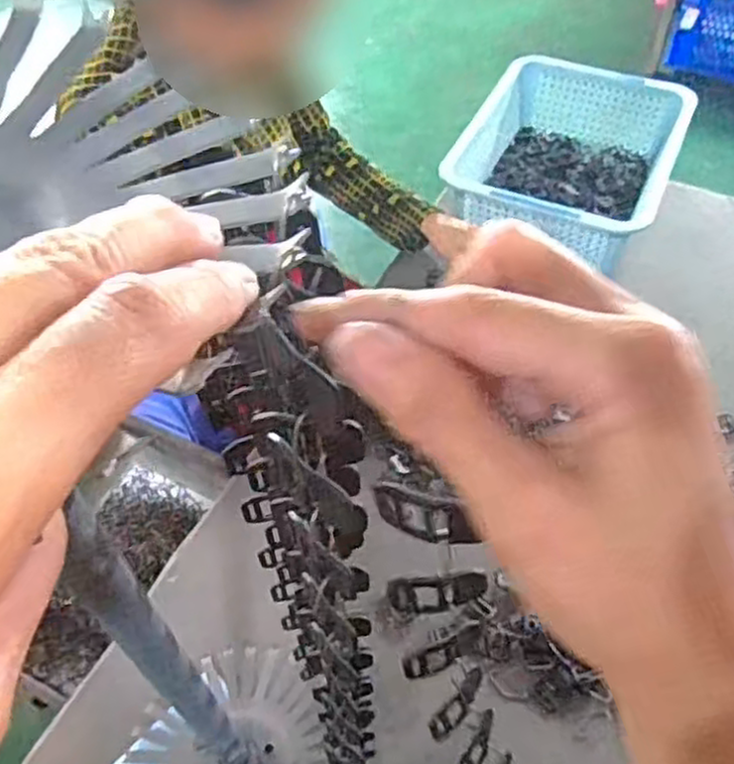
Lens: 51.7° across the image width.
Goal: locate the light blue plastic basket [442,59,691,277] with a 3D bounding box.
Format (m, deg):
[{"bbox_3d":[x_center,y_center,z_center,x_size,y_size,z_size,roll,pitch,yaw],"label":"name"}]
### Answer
[{"bbox_3d":[0.300,-0.335,1.168,0.303,0.111,0.380,21,53,17],"label":"light blue plastic basket"}]

